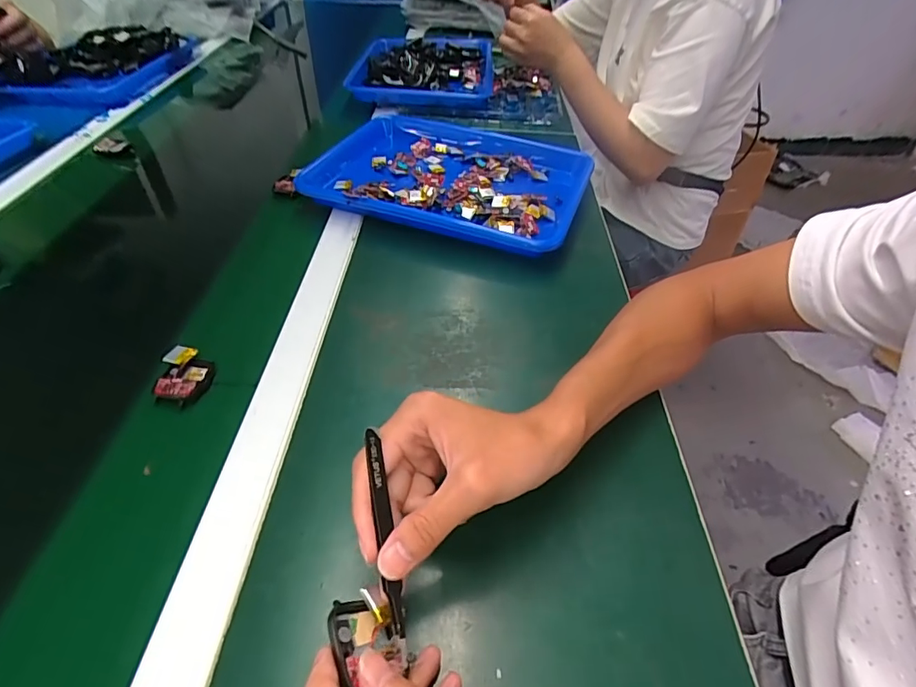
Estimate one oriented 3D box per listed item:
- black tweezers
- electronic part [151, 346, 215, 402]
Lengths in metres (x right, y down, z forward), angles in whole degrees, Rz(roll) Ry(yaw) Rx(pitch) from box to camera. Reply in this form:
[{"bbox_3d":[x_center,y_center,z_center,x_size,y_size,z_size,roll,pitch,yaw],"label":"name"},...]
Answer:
[{"bbox_3d":[-0.040,0.098,0.258,0.009,0.007,0.104,-8,72,-10],"label":"black tweezers"},{"bbox_3d":[-0.230,0.025,0.408,0.040,0.013,0.055,-4,46,-5],"label":"electronic part"}]

